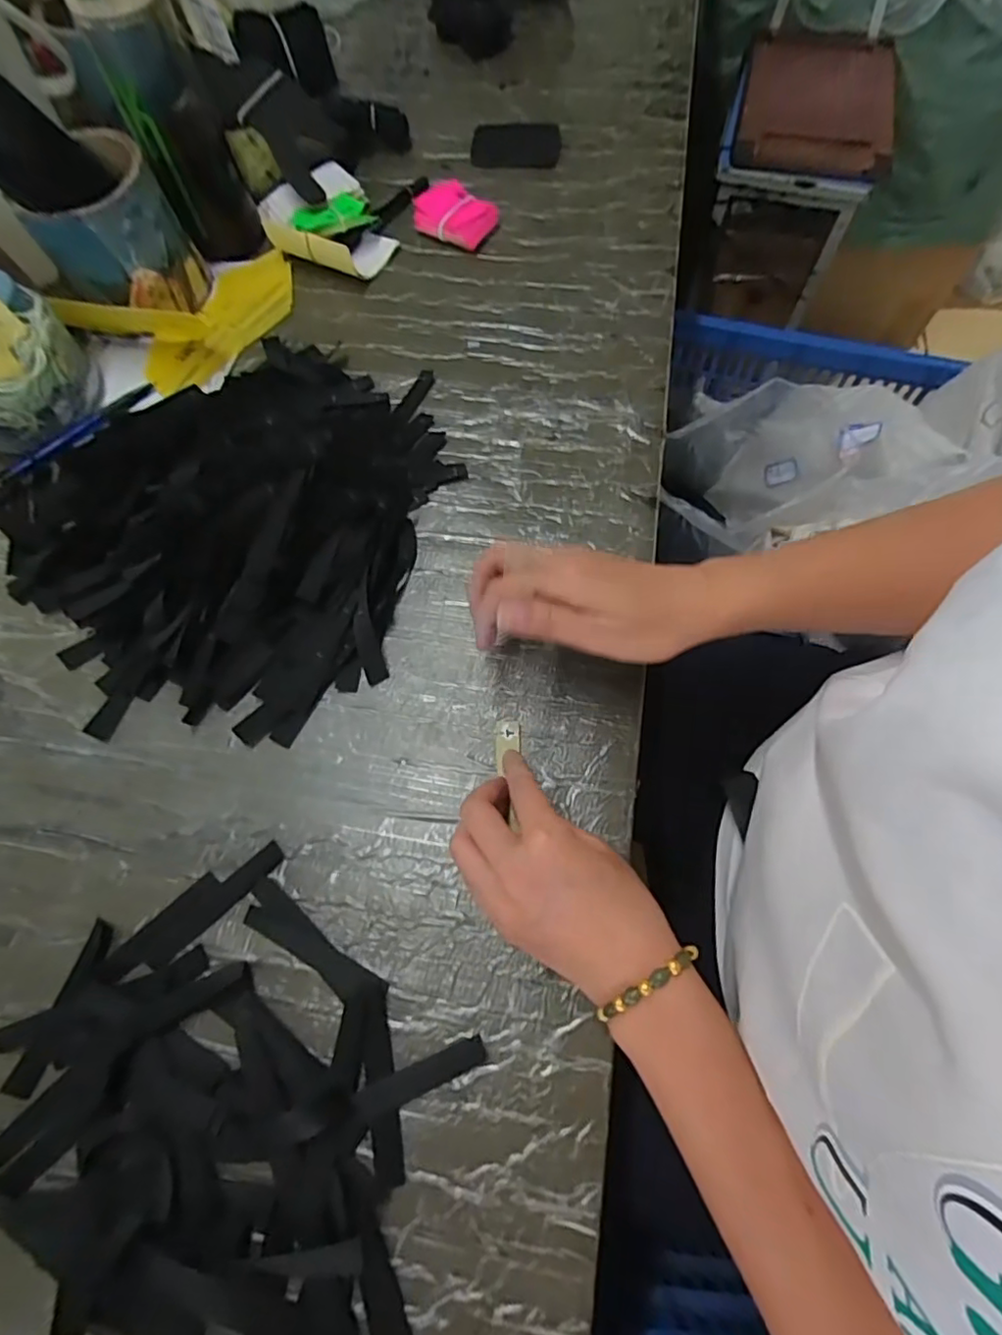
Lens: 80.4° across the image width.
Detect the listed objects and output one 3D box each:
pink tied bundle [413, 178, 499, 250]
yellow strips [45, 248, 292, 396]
[{"bbox_3d":[-0.044,-0.431,0.560,0.079,0.017,0.067,21,71,10],"label":"pink tied bundle"},{"bbox_3d":[-0.261,-0.308,0.507,0.189,0.042,0.109,-36,71,-11],"label":"yellow strips"}]

